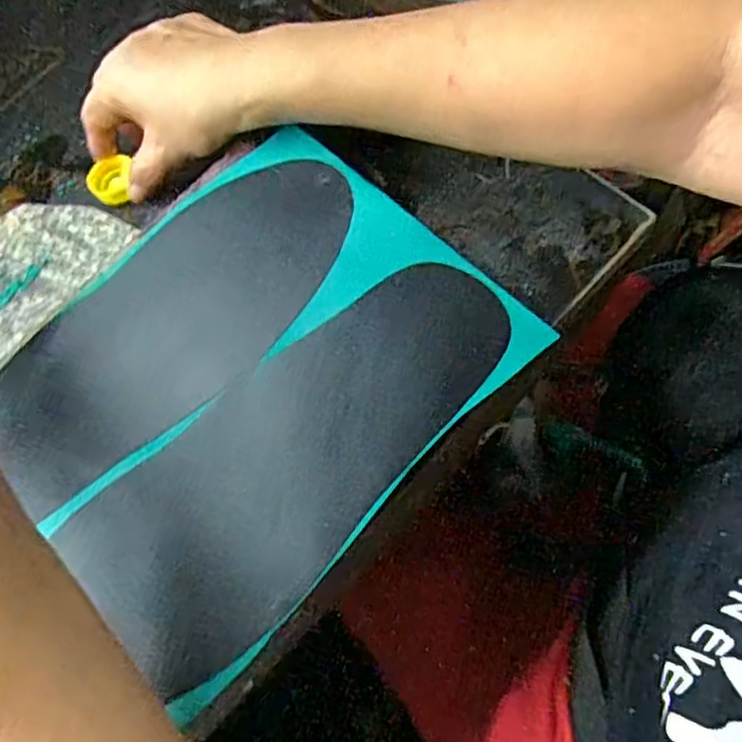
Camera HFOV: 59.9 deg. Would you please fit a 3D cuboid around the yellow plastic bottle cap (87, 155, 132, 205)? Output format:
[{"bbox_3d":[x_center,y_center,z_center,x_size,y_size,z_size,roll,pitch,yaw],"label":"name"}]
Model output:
[{"bbox_3d":[-0.165,-0.120,0.403,0.027,0.012,0.028,-5,62,0],"label":"yellow plastic bottle cap"}]

